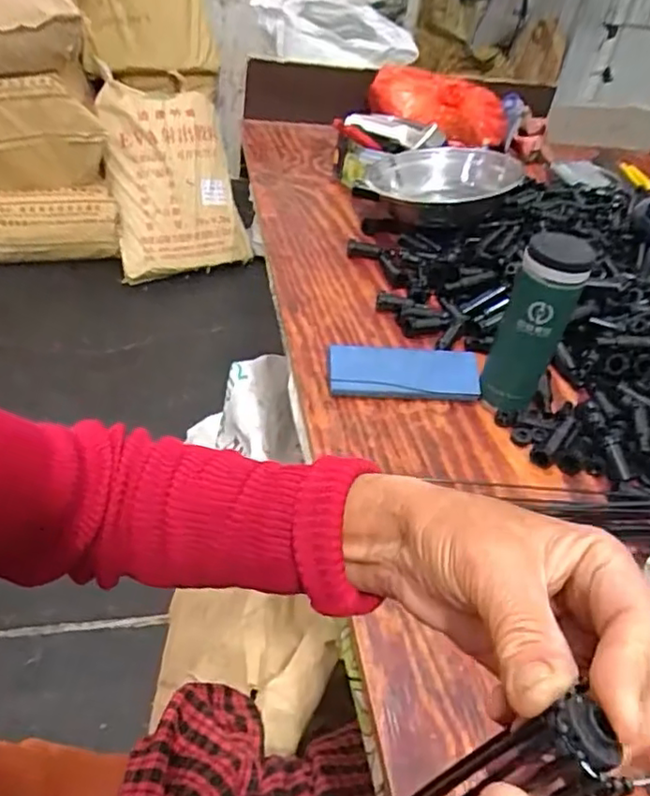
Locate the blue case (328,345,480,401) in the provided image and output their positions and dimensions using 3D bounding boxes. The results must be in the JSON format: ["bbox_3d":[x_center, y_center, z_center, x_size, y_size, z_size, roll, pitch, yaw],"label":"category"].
[{"bbox_3d":[0.084,-0.026,0.668,0.158,0.030,0.055,0,43,-5],"label":"blue case"}]

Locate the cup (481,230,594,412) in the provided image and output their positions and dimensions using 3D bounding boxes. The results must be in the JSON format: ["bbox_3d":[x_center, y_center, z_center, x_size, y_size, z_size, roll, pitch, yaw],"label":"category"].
[{"bbox_3d":[0.205,-0.069,0.608,0.059,0.173,0.061,2,42,-2],"label":"cup"}]

